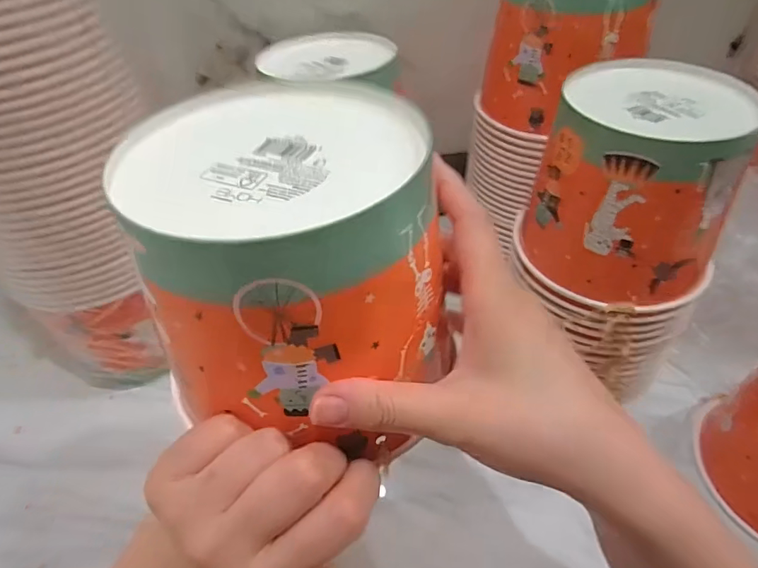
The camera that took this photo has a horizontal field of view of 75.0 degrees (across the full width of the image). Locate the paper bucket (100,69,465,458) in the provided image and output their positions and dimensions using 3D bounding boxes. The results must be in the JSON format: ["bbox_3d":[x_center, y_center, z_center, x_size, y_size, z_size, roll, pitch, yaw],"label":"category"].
[{"bbox_3d":[-0.041,-0.015,0.233,0.131,0.111,0.139,-2,45,2],"label":"paper bucket"}]

